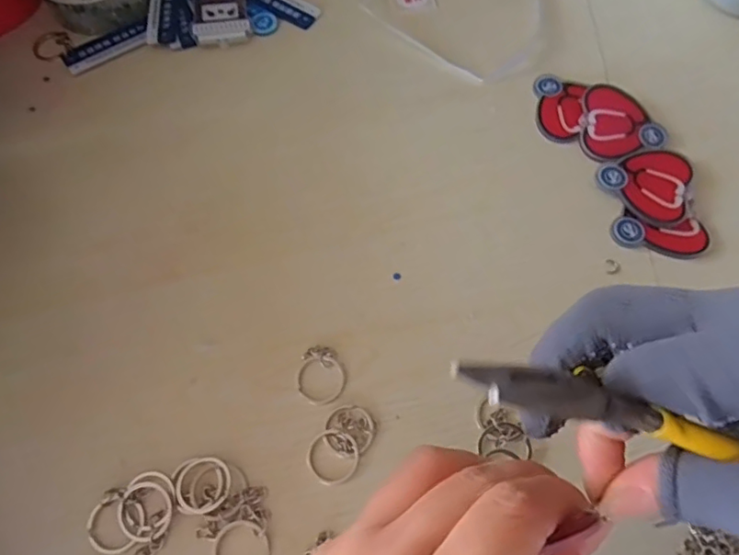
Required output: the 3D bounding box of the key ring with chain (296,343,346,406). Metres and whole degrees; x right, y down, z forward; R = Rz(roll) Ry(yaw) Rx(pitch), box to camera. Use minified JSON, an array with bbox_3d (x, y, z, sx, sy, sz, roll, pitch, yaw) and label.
[{"bbox_3d":[-0.024,0.048,0.278,0.024,0.004,0.030,0,65,1],"label":"key ring with chain"}]

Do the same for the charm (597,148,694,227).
[{"bbox_3d":[0.165,-0.056,0.323,0.050,0.006,0.049,-38,70,-16],"label":"charm"}]

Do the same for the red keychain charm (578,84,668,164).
[{"bbox_3d":[0.150,-0.096,0.341,0.050,0.008,0.051,-19,66,-8],"label":"red keychain charm"}]

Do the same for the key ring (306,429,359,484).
[{"bbox_3d":[-0.017,0.084,0.260,0.025,0.004,0.025,0,65,1],"label":"key ring"}]

